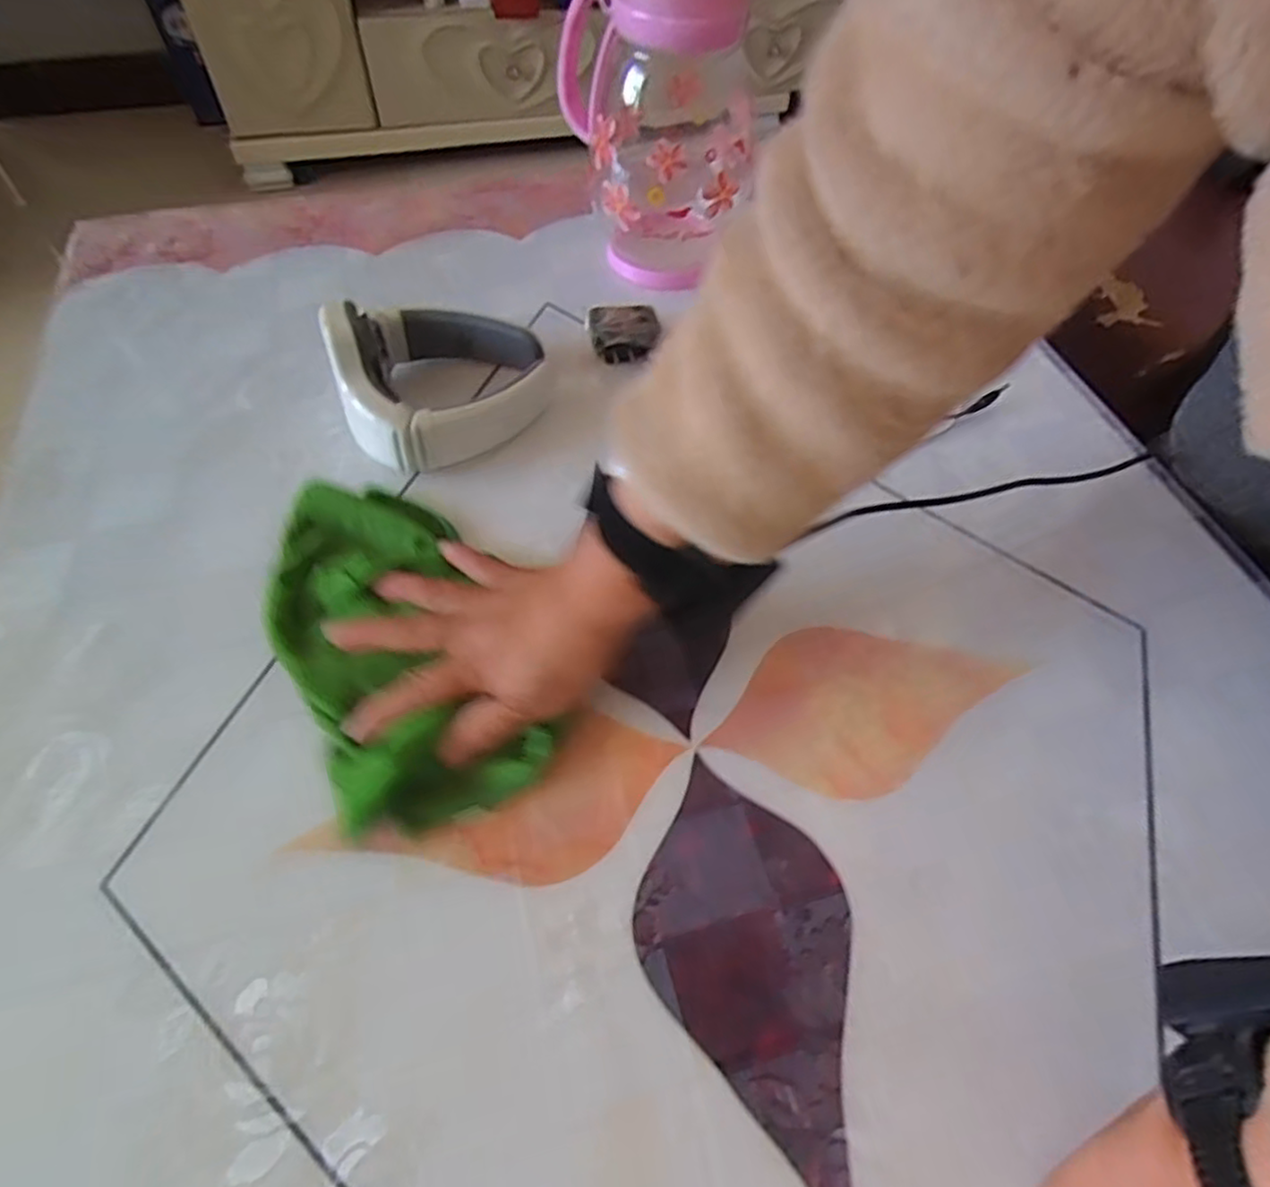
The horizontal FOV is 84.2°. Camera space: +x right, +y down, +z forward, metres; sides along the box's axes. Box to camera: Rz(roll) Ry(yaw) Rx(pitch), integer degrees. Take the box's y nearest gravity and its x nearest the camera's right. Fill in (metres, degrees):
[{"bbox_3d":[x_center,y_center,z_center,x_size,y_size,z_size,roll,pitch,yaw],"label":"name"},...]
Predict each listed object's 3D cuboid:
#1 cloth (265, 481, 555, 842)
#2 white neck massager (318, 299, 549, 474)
[{"bbox_3d":[-0.143,0.023,0.407,0.111,0.025,0.233,-22,61,-16],"label":"cloth"},{"bbox_3d":[-0.138,-0.169,0.502,0.148,0.086,0.132,-21,60,-15],"label":"white neck massager"}]

